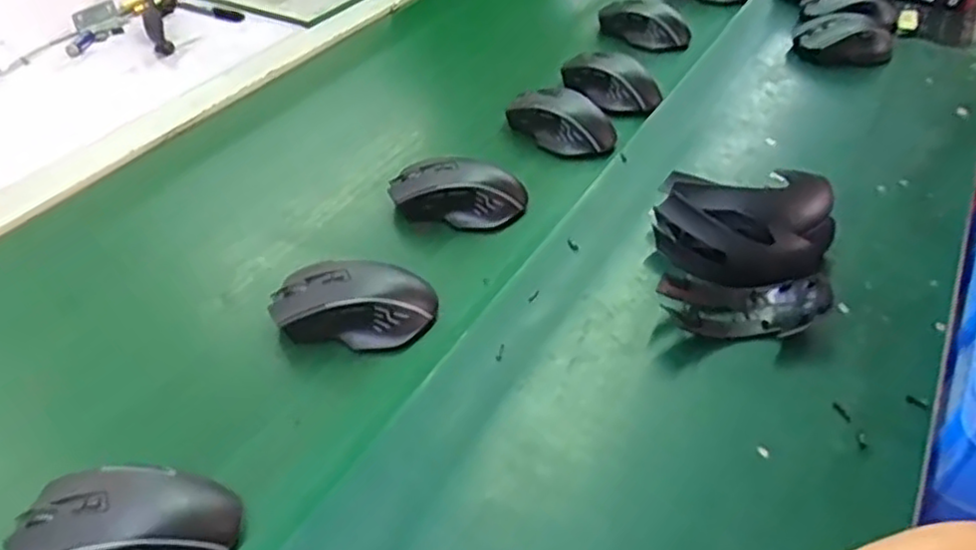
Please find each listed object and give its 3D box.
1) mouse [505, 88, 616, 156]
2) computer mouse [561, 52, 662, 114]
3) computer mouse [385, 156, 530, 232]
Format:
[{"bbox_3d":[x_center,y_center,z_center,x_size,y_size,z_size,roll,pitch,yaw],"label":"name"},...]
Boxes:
[{"bbox_3d":[0.074,-0.155,0.719,0.062,0.034,0.102,-33,52,-31],"label":"mouse"},{"bbox_3d":[0.128,-0.209,0.777,0.112,0.041,0.052,28,49,26],"label":"computer mouse"},{"bbox_3d":[-0.028,-0.074,0.627,0.114,0.038,0.060,13,44,13],"label":"computer mouse"}]

